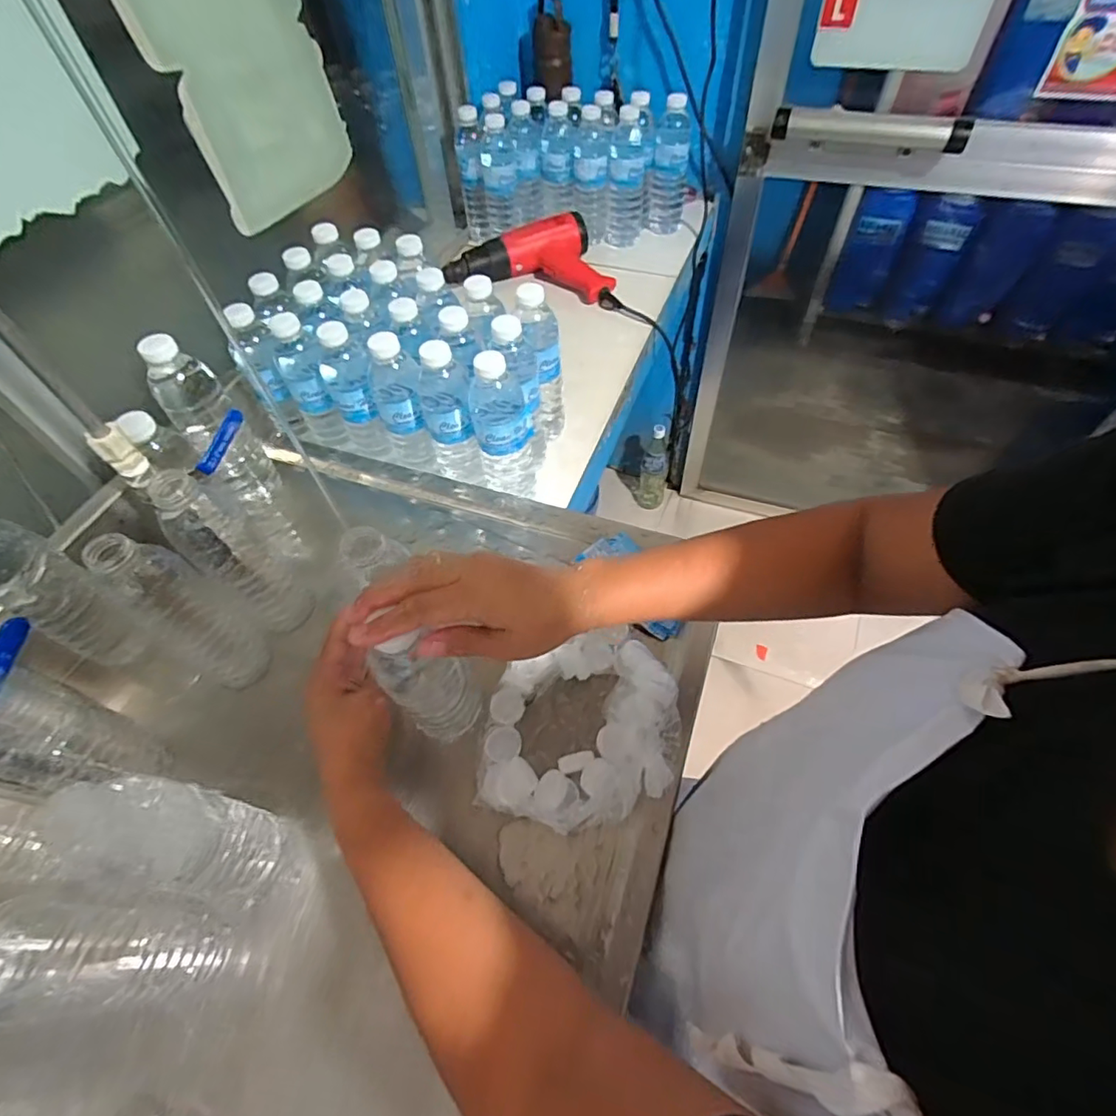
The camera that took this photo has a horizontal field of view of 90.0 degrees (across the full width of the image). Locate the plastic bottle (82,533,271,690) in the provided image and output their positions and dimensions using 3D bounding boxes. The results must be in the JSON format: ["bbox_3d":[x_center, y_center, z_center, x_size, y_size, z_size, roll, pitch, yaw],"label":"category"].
[{"bbox_3d":[-0.324,0.043,0.481,0.066,0.191,0.062,28,62,21],"label":"plastic bottle"}]

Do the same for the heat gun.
[{"bbox_3d":[-0.031,-0.531,0.983,0.305,0.078,0.162,10,57,10],"label":"heat gun"}]

